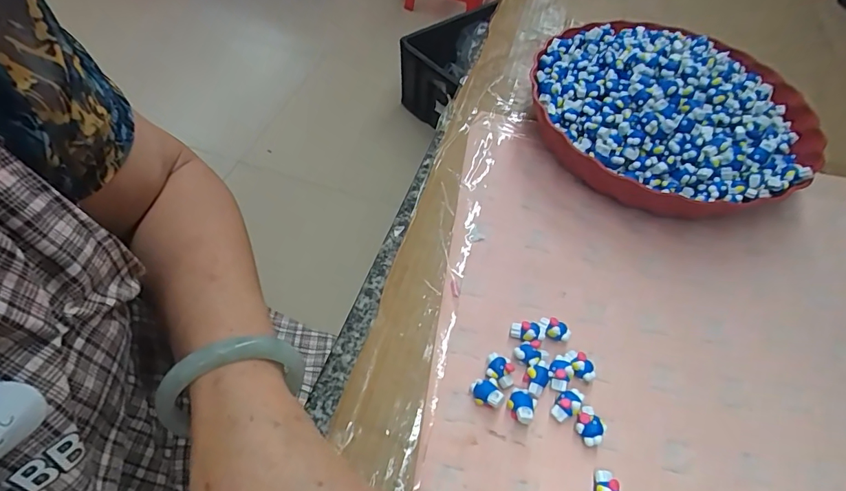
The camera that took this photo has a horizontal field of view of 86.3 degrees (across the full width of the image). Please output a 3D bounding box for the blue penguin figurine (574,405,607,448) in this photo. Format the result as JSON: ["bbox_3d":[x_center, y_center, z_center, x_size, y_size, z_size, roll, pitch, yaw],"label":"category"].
[{"bbox_3d":[0.099,0.108,0.269,0.015,0.013,0.020,-18,58,-18],"label":"blue penguin figurine"}]

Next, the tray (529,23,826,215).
[{"bbox_3d":[0.218,-0.122,0.402,0.235,0.074,0.225,-30,62,-24],"label":"tray"}]

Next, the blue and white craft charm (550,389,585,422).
[{"bbox_3d":[0.089,0.097,0.275,0.021,0.011,0.013,-26,60,-22],"label":"blue and white craft charm"}]

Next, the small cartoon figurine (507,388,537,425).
[{"bbox_3d":[0.059,0.097,0.273,0.016,0.012,0.018,26,56,13],"label":"small cartoon figurine"}]

